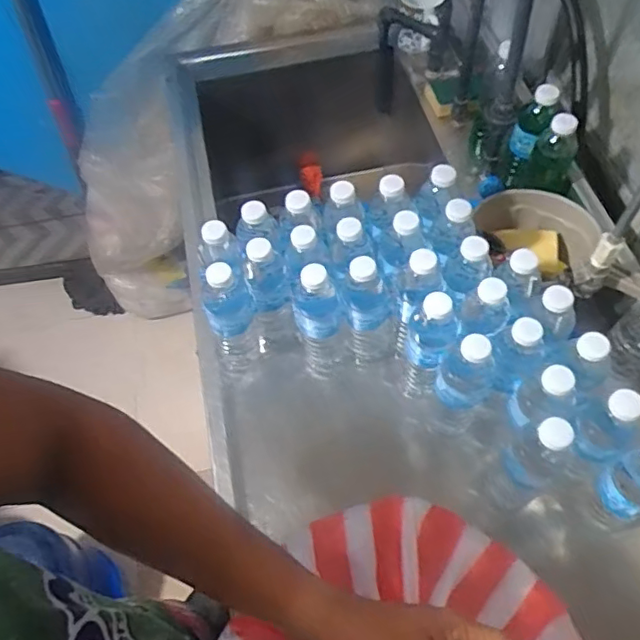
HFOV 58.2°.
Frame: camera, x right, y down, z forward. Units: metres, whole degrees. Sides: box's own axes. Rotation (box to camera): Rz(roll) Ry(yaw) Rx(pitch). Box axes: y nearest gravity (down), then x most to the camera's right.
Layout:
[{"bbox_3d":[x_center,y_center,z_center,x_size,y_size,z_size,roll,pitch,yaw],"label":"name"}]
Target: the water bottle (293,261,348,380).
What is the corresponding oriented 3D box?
[{"bbox_3d":[0.001,0.001,0.763,0.072,0.200,0.070,-1,59,2],"label":"water bottle"}]

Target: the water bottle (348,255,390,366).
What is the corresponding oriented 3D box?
[{"bbox_3d":[0.063,-0.012,0.768,0.066,0.206,0.063,-12,60,-5],"label":"water bottle"}]

